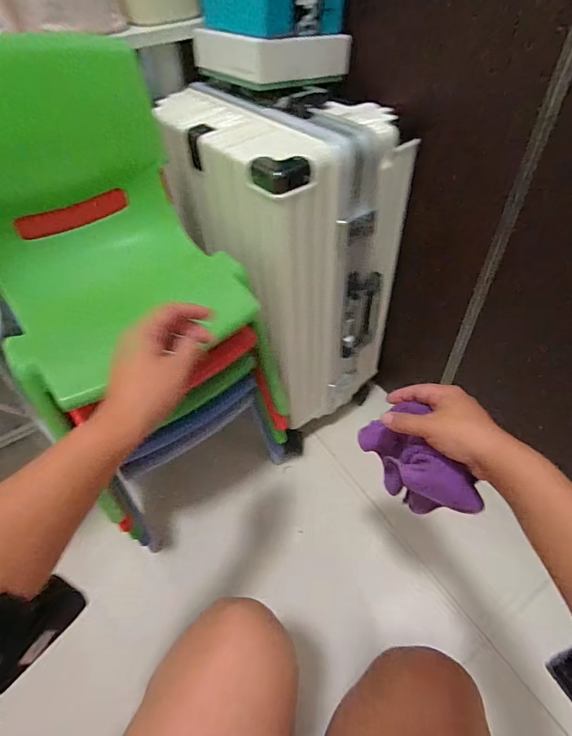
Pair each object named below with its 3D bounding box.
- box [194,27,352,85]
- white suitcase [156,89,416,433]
[{"bbox_3d":[-0.022,-0.505,0.637,0.189,0.058,0.179,-28,54,-20],"label":"box"},{"bbox_3d":[0.015,-0.196,0.802,0.286,0.552,0.368,-31,55,-22],"label":"white suitcase"}]

